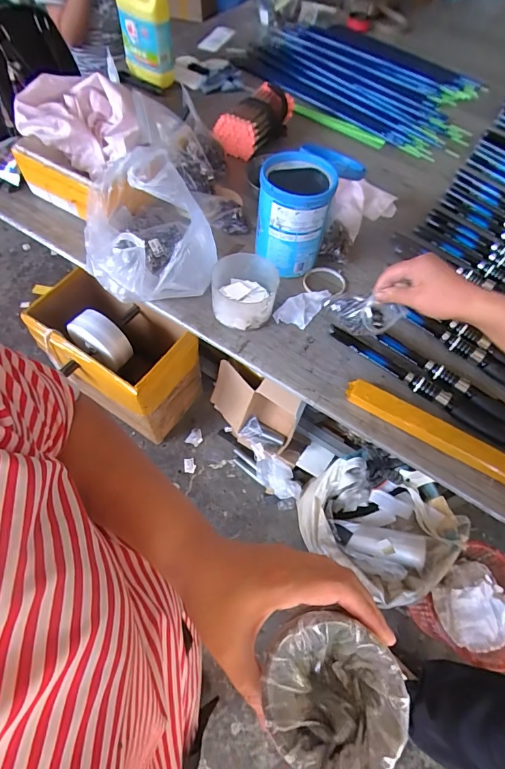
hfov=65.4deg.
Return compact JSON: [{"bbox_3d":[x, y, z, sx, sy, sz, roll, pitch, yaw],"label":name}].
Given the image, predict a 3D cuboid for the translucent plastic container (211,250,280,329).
[{"bbox_3d":[-0.014,-0.165,0.692,0.112,0.070,0.116,1,60,-4],"label":"translucent plastic container"}]

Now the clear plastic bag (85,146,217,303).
[{"bbox_3d":[-0.191,-0.288,0.682,0.204,0.182,0.227,-16,63,-12],"label":"clear plastic bag"}]

